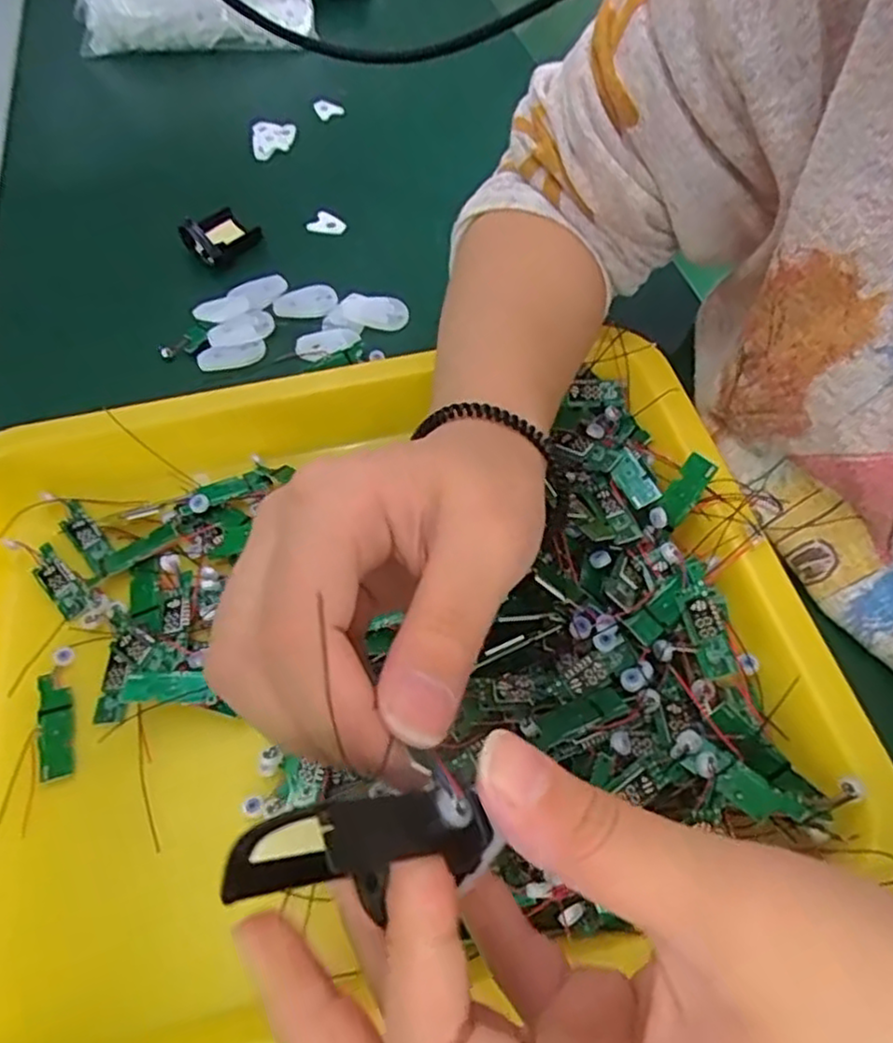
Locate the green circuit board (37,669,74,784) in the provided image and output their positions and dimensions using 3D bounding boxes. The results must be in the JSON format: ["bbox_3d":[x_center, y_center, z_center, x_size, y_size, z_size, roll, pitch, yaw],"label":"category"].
[{"bbox_3d":[-0.151,0.078,0.267,0.013,0.004,0.041,-16,58,-8],"label":"green circuit board"}]

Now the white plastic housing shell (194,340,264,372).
[{"bbox_3d":[-0.117,-0.090,0.378,0.037,0.006,0.014,-16,58,-8],"label":"white plastic housing shell"}]

